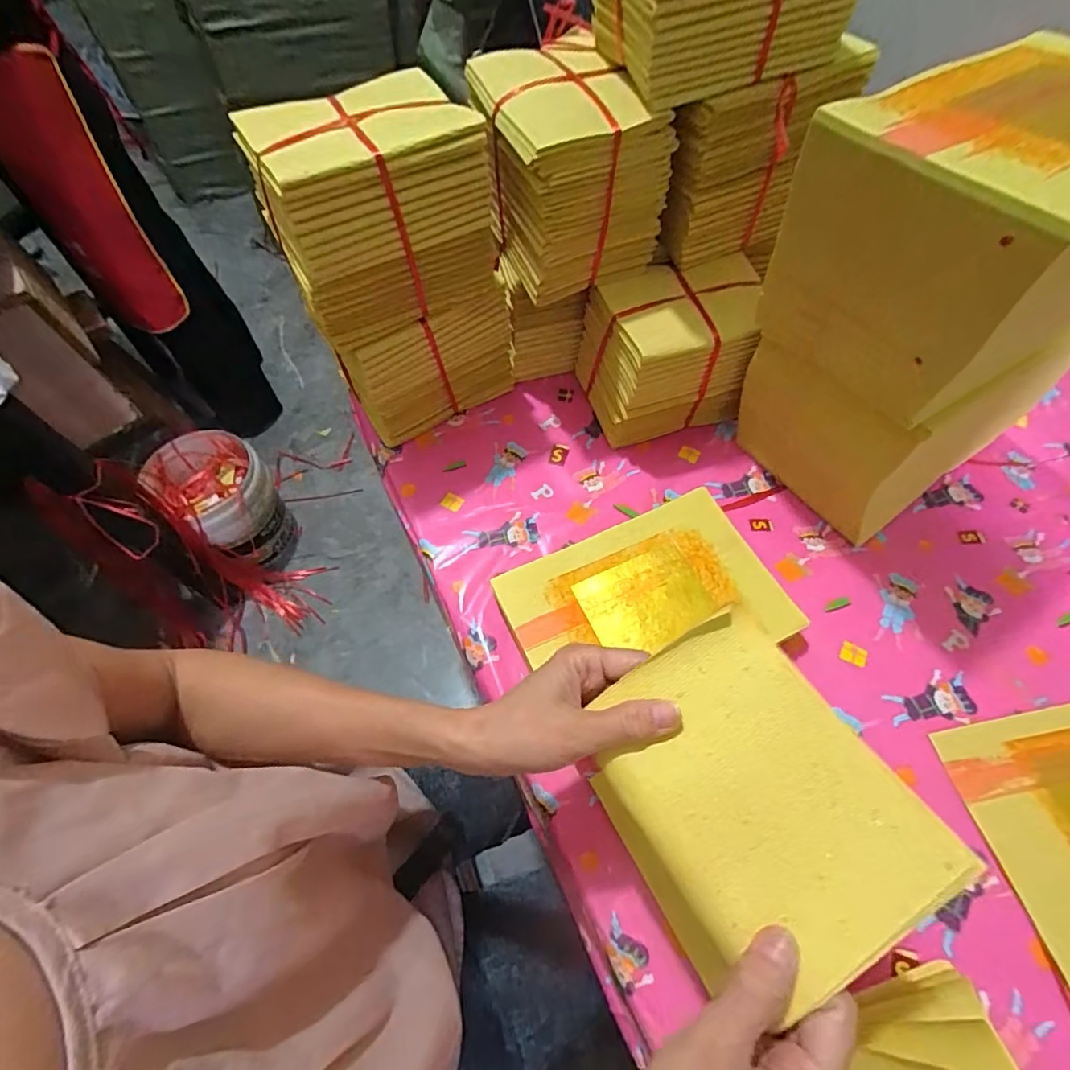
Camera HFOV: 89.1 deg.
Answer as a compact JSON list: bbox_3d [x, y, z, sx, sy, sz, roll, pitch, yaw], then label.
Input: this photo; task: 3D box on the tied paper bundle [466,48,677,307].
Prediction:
[{"bbox_3d":[0.022,-0.324,0.488,0.122,0.135,0.159,-25,63,-12],"label":"tied paper bundle"}]

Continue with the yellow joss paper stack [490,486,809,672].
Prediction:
[{"bbox_3d":[0.095,0.063,0.486,0.224,0.037,0.150,-23,63,-11],"label":"yellow joss paper stack"}]

